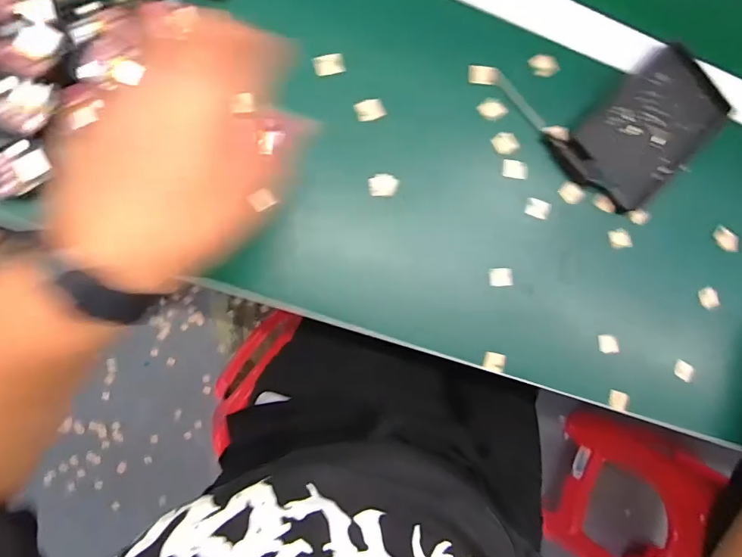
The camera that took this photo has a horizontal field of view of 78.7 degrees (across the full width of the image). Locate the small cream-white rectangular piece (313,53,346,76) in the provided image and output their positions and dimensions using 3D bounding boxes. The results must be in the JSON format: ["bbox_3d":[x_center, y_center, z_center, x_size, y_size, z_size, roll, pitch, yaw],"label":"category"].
[{"bbox_3d":[-0.034,-0.177,0.374,0.026,0.010,0.016,-18,93,-9],"label":"small cream-white rectangular piece"}]

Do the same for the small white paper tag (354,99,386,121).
[{"bbox_3d":[-0.001,-0.141,0.378,0.025,0.009,0.017,-25,94,-8],"label":"small white paper tag"}]

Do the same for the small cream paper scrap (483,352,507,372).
[{"bbox_3d":[0.108,0.073,0.398,0.019,0.005,0.015,16,87,-9],"label":"small cream paper scrap"}]

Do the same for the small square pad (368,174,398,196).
[{"bbox_3d":[0.010,-0.078,0.380,0.025,0.005,0.018,-3,90,-9],"label":"small square pad"}]

